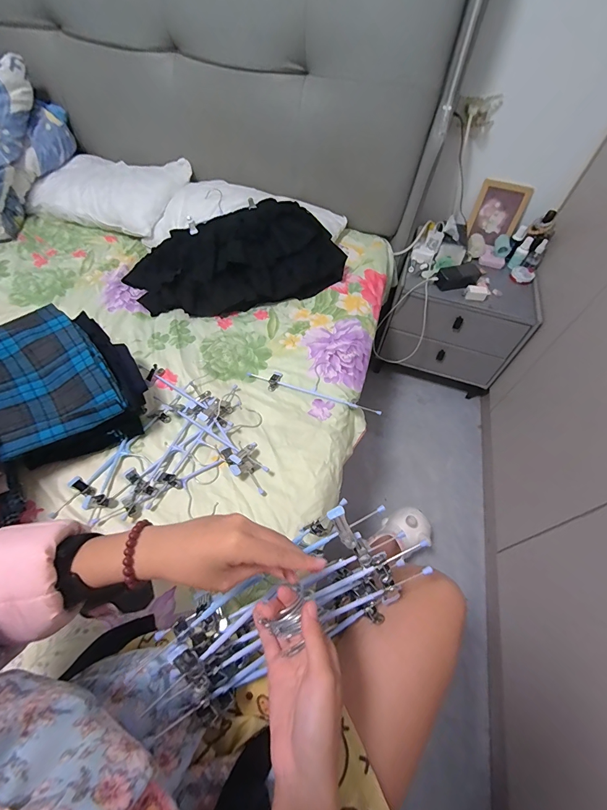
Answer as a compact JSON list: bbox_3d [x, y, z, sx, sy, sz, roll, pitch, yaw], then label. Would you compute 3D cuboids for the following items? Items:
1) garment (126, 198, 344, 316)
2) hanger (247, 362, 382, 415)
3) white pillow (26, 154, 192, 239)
[{"bbox_3d":[-0.180,-0.404,0.927,0.566,0.136,0.294,-10,57,-12],"label":"garment"},{"bbox_3d":[0.028,-0.053,0.782,0.297,0.017,0.102,13,55,4],"label":"hanger"},{"bbox_3d":[-0.585,-0.649,1.077,0.412,0.126,0.266,15,55,5],"label":"white pillow"}]

